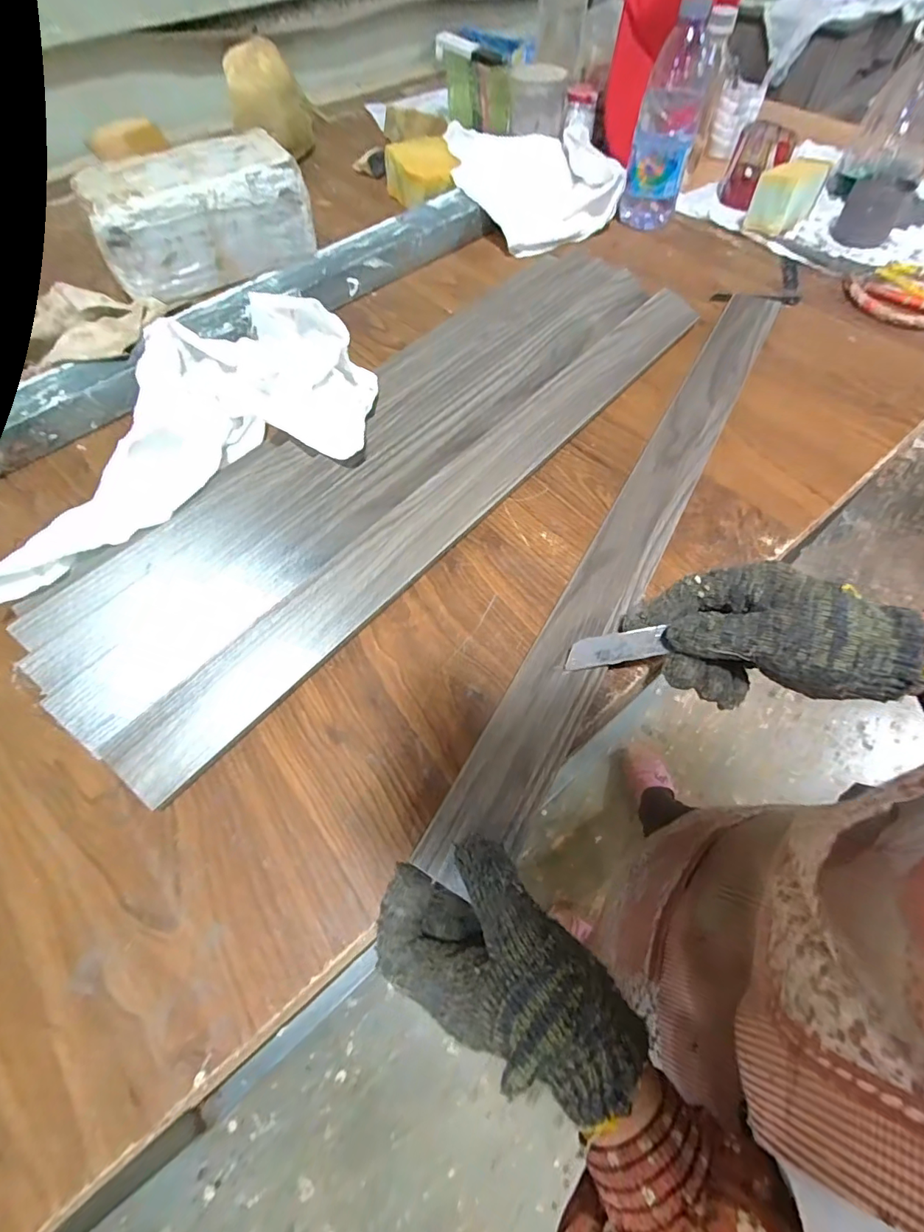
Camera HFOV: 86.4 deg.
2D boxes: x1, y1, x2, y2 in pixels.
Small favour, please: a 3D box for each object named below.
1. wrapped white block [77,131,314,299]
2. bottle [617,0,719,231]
[{"bbox_3d":[-0.304,-0.474,0.584,0.239,0.102,0.105,-30,63,-15],"label":"wrapped white block"},{"bbox_3d":[0.248,-0.594,0.591,0.070,0.188,0.076,14,61,10],"label":"bottle"}]

